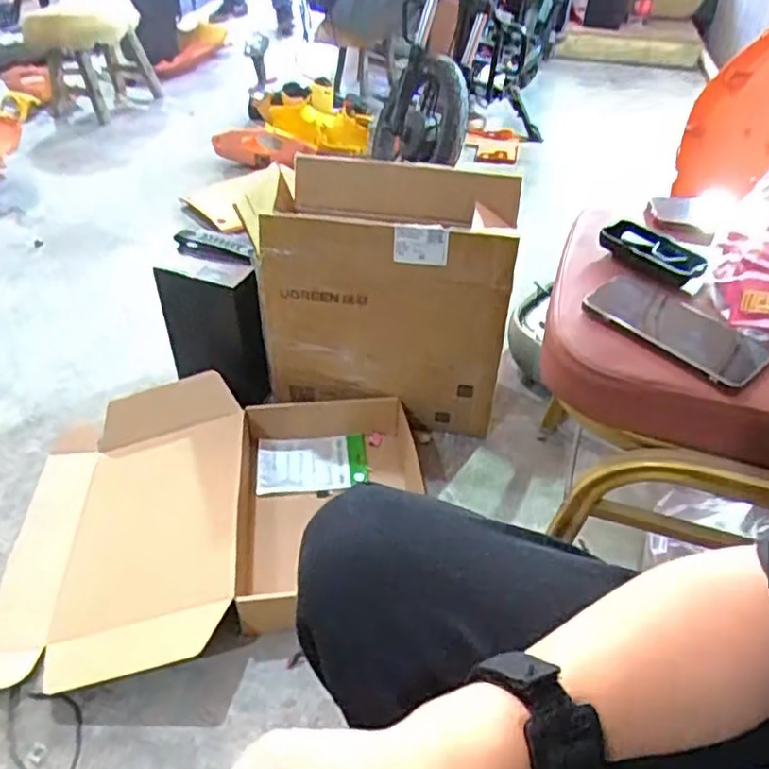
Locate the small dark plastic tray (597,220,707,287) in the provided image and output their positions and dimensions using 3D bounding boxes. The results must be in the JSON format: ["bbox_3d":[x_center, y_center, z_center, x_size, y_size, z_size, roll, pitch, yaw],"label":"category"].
[{"bbox_3d":[0.289,-0.145,0.730,0.112,0.031,0.055,24,46,24],"label":"small dark plastic tray"}]

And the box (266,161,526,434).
[{"bbox_3d":[0.009,-0.148,1.139,0.376,0.398,0.228,7,41,6],"label":"box"}]

